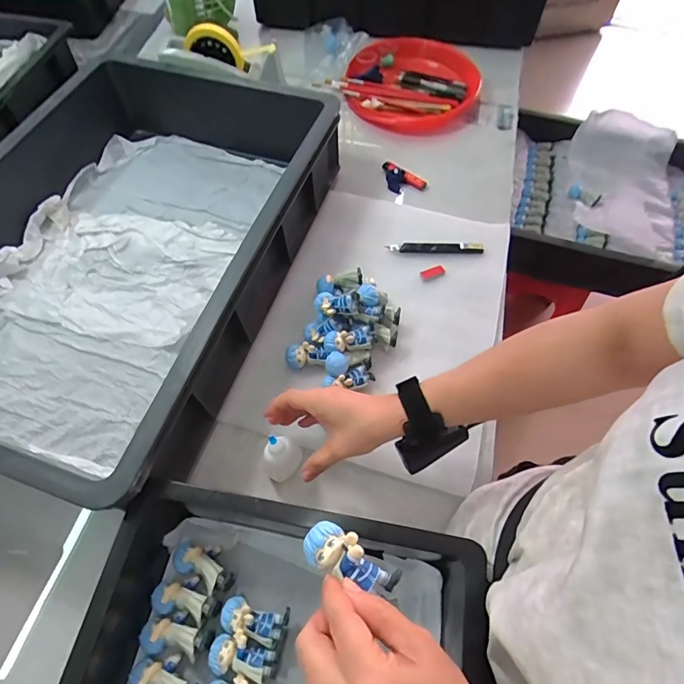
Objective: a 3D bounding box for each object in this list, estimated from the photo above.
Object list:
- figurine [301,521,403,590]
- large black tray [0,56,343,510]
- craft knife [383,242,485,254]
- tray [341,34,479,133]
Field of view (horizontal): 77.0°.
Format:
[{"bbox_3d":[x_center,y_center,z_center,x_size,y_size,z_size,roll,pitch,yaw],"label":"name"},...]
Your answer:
[{"bbox_3d":[0.007,0.137,0.272,0.064,0.019,0.027,27,63,6],"label":"figurine"},{"bbox_3d":[-0.284,-0.133,0.561,0.406,0.113,0.587,16,61,9],"label":"large black tray"},{"bbox_3d":[0.136,-0.139,0.630,0.138,0.010,0.017,3,61,1],"label":"craft knife"},{"bbox_3d":[0.125,-0.478,0.798,0.247,0.064,0.223,12,62,6],"label":"tray"}]

